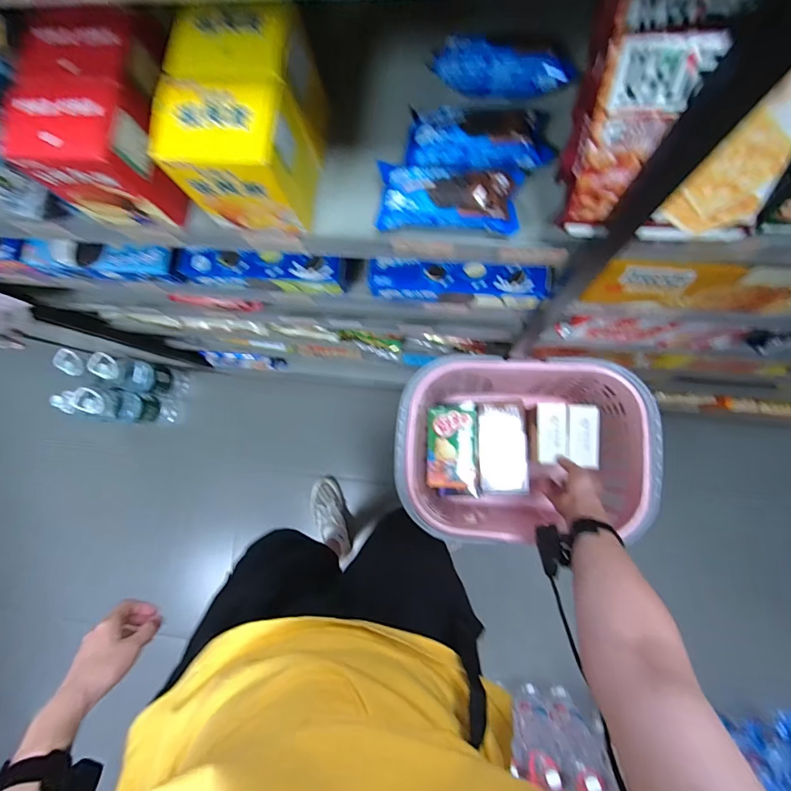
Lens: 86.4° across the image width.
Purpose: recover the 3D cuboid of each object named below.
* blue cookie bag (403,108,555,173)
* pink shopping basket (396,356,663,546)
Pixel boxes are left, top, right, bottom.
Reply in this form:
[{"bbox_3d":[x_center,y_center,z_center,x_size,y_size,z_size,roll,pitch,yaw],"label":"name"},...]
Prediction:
[{"bbox_3d":[0.072,-0.222,0.361,0.119,0.027,0.047,4,85,6],"label":"blue cookie bag"},{"bbox_3d":[0.227,0.095,0.810,0.422,0.216,0.299,0,84,6],"label":"pink shopping basket"}]

